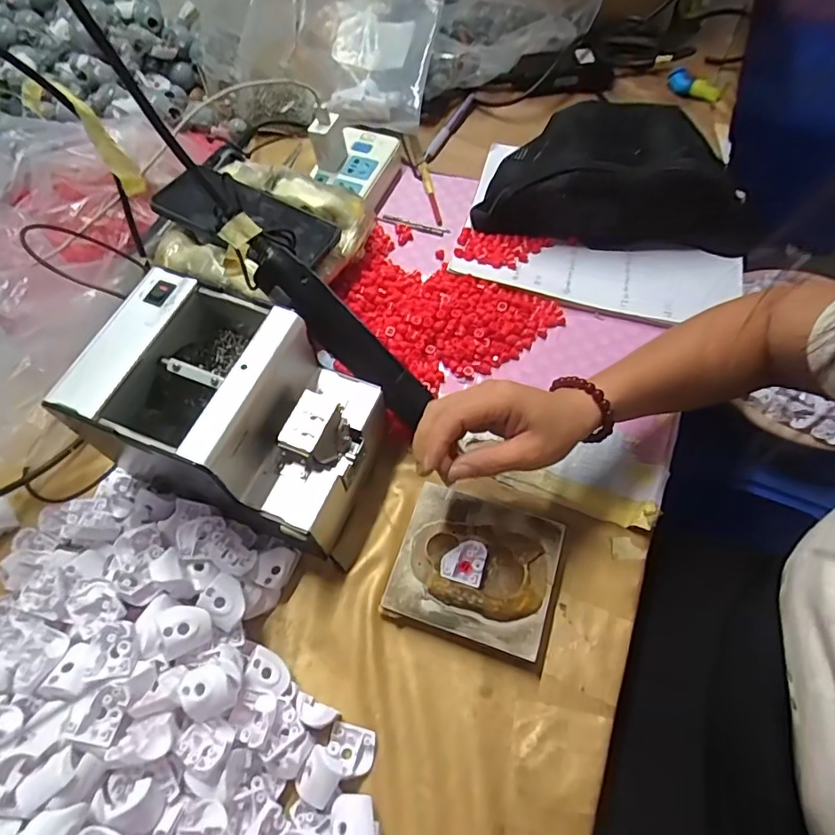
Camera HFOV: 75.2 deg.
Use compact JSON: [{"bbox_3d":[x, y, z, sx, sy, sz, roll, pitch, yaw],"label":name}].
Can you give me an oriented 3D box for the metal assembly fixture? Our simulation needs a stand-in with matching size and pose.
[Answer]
[{"bbox_3d":[0.043,0.113,0.407,0.113,0.027,0.104,17,64,11],"label":"metal assembly fixture"}]

